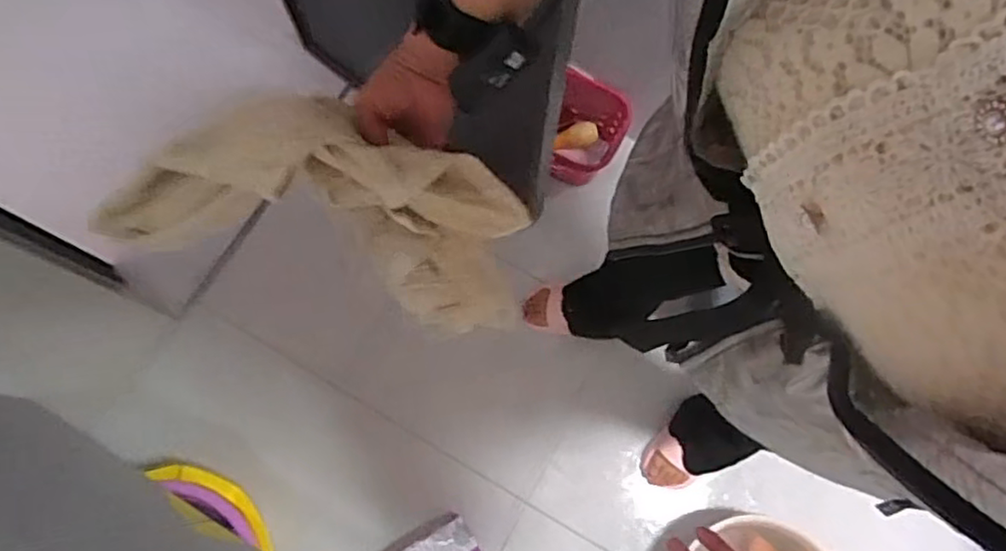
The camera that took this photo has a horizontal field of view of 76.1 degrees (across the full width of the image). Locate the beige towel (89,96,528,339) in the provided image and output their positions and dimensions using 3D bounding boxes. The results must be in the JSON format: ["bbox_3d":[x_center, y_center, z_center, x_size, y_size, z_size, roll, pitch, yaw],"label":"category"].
[{"bbox_3d":[-0.160,-0.064,0.537,0.353,0.175,0.124,16,74,4],"label":"beige towel"}]

